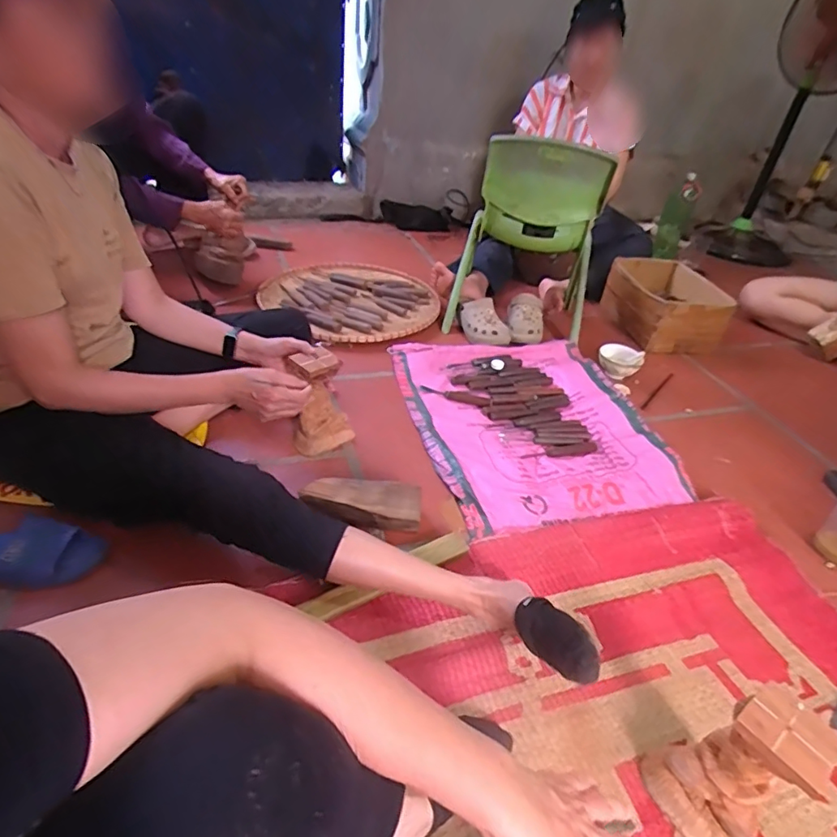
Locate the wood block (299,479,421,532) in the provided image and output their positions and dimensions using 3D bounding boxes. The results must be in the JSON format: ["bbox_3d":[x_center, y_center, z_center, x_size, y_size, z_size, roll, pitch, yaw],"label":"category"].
[{"bbox_3d":[-0.090,0.138,0.871,0.190,0.077,0.055,6,39,1],"label":"wood block"}]

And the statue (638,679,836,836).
[{"bbox_3d":[0.339,0.371,0.563,0.114,0.169,0.119,-18,44,-26],"label":"statue"}]

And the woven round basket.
[{"bbox_3d":[-0.185,-0.346,1.502,0.466,0.041,0.494,3,39,-3],"label":"woven round basket"}]

